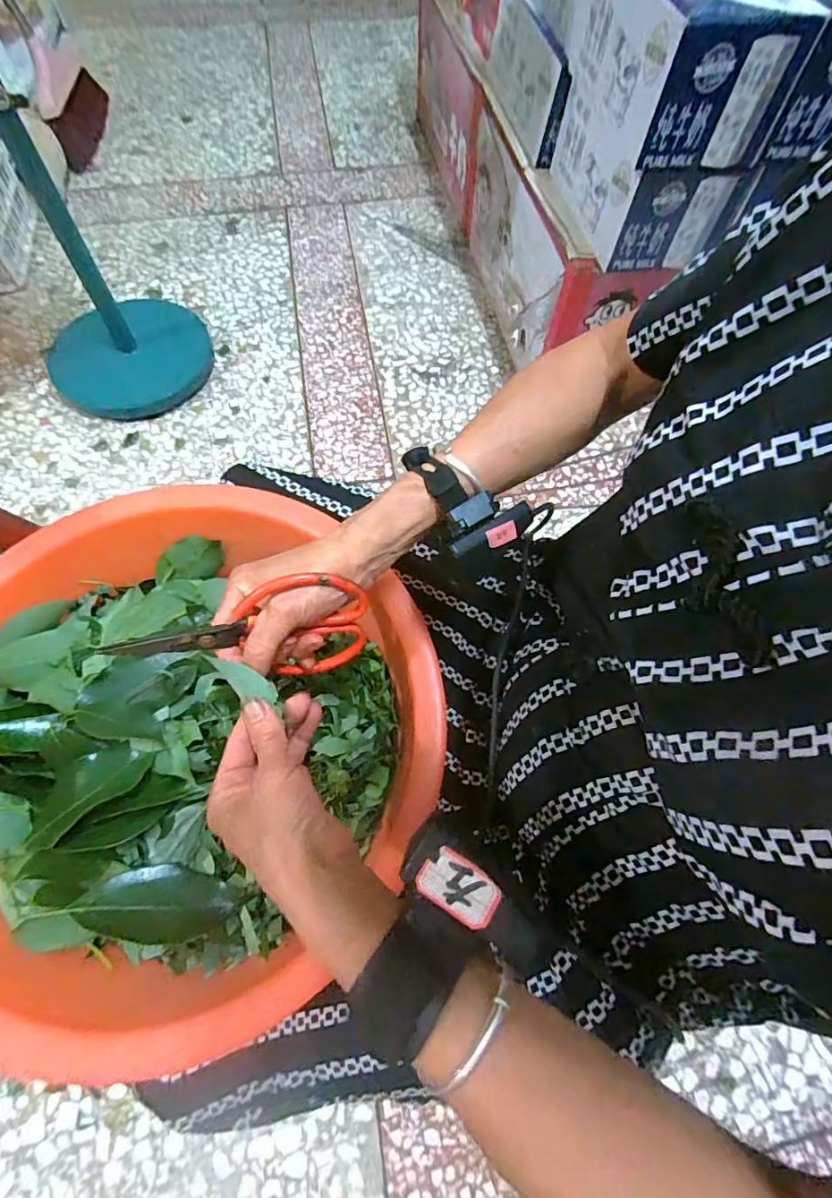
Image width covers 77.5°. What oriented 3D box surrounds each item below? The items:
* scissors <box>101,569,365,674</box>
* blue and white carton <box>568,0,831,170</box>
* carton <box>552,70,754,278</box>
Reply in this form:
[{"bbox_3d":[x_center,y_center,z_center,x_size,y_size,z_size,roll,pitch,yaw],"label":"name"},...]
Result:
[{"bbox_3d":[-0.102,0.031,0.335,0.149,0.083,0.006,-20,46,-3],"label":"scissors"},{"bbox_3d":[0.344,-0.739,0.698,0.168,0.155,0.318,-7,66,-5],"label":"blue and white carton"},{"bbox_3d":[0.349,-0.668,0.811,0.168,0.133,0.296,-8,66,-6],"label":"carton"}]

